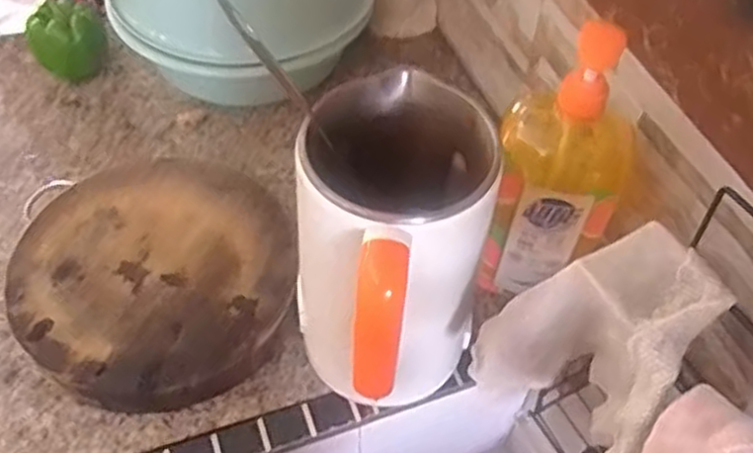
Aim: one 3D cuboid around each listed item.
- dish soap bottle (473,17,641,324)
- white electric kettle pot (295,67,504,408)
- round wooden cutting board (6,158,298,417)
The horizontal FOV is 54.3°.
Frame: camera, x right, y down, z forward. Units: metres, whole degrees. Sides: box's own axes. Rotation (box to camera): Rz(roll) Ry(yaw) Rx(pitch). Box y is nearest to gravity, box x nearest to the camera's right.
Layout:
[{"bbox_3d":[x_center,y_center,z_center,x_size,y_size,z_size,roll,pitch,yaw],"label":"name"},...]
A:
[{"bbox_3d":[0.160,-0.037,0.618,0.113,0.274,0.089,5,53,1],"label":"dish soap bottle"},{"bbox_3d":[0.008,0.047,0.576,0.129,0.268,0.188,0,53,-3],"label":"white electric kettle pot"},{"bbox_3d":[-0.207,0.047,0.704,0.250,0.048,0.256,1,53,-2],"label":"round wooden cutting board"}]

